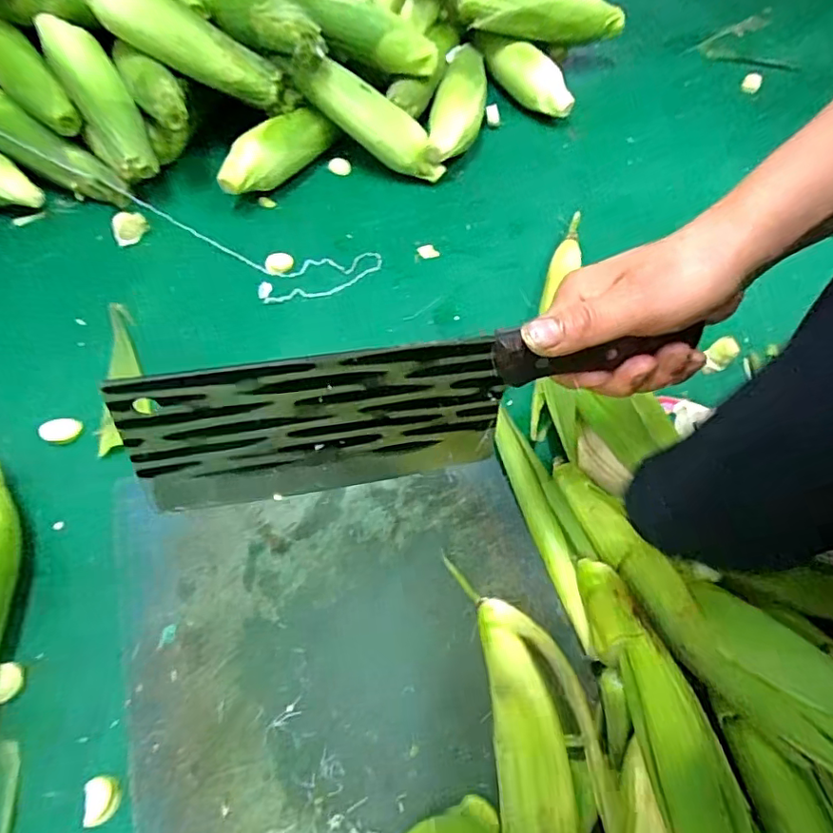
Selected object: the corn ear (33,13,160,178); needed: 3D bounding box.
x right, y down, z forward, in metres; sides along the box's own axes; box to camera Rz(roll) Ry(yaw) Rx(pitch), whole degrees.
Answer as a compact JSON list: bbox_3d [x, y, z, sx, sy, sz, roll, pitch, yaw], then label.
[{"bbox_3d":[-0.353,-0.364,0.612,0.054,0.044,0.225,-32,78,-17],"label":"corn ear"}]

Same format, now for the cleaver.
[{"bbox_3d":[-0.008,-0.002,0.292,0.263,0.095,0.027,-11,61,-8],"label":"cleaver"}]

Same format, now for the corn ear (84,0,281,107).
[{"bbox_3d":[-0.256,-0.411,0.604,0.237,0.050,0.063,28,62,-6],"label":"corn ear"}]

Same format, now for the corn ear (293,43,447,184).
[{"bbox_3d":[-0.051,-0.340,0.637,0.194,0.061,0.048,32,61,-17],"label":"corn ear"}]

